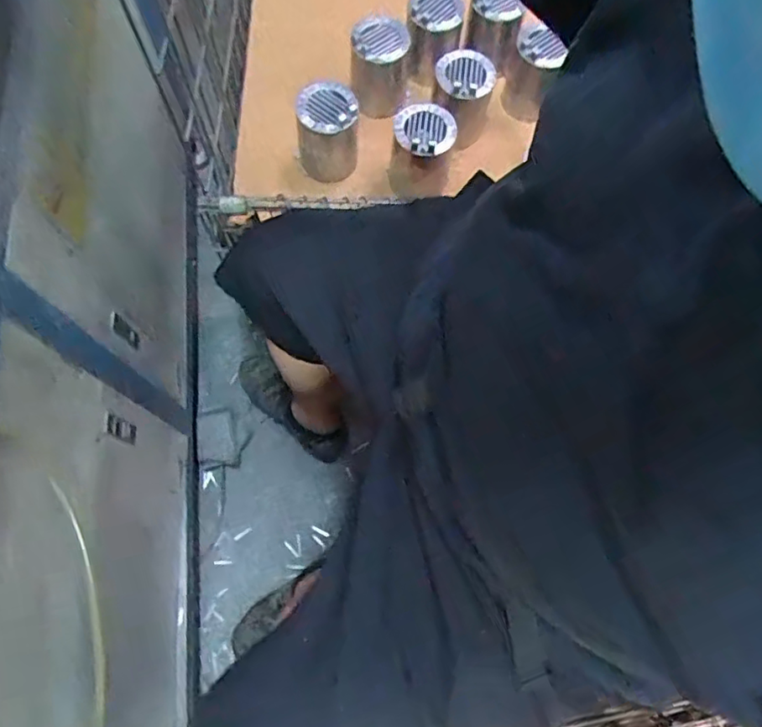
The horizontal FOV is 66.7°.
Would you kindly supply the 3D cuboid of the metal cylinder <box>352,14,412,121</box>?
[{"bbox_3d":[-0.001,-0.455,0.884,0.083,0.124,0.091,2,71,-1],"label":"metal cylinder"}]

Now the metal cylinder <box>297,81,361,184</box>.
[{"bbox_3d":[-0.079,-0.344,0.867,0.083,0.131,0.078,1,71,-2],"label":"metal cylinder"}]

